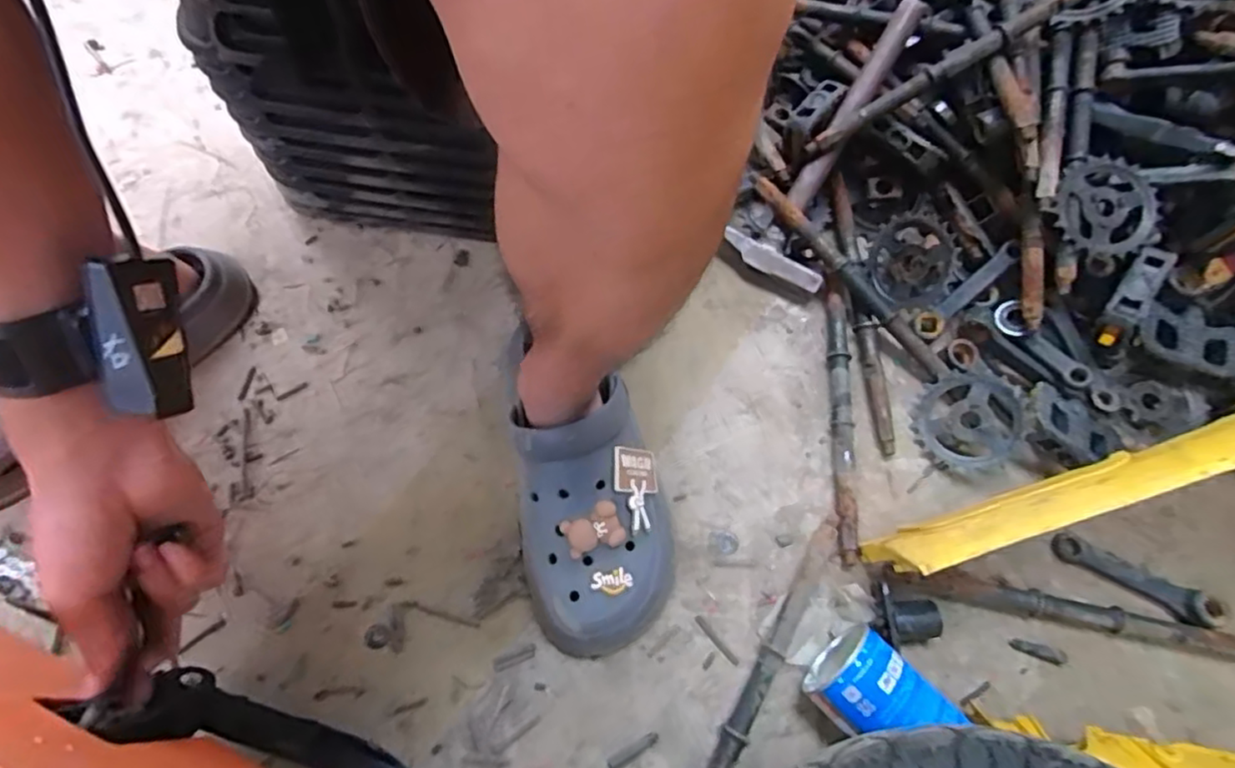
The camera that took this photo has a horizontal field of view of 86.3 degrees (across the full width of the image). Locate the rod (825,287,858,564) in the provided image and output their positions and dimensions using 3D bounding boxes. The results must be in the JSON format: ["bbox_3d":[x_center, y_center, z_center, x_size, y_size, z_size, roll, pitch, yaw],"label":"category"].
[{"bbox_3d":[0.192,0.028,0.564,0.018,0.020,0.241,5,67,1],"label":"rod"}]

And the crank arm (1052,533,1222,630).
[{"bbox_3d":[0.409,0.154,0.519,0.118,0.016,0.028,26,69,10],"label":"crank arm"}]

